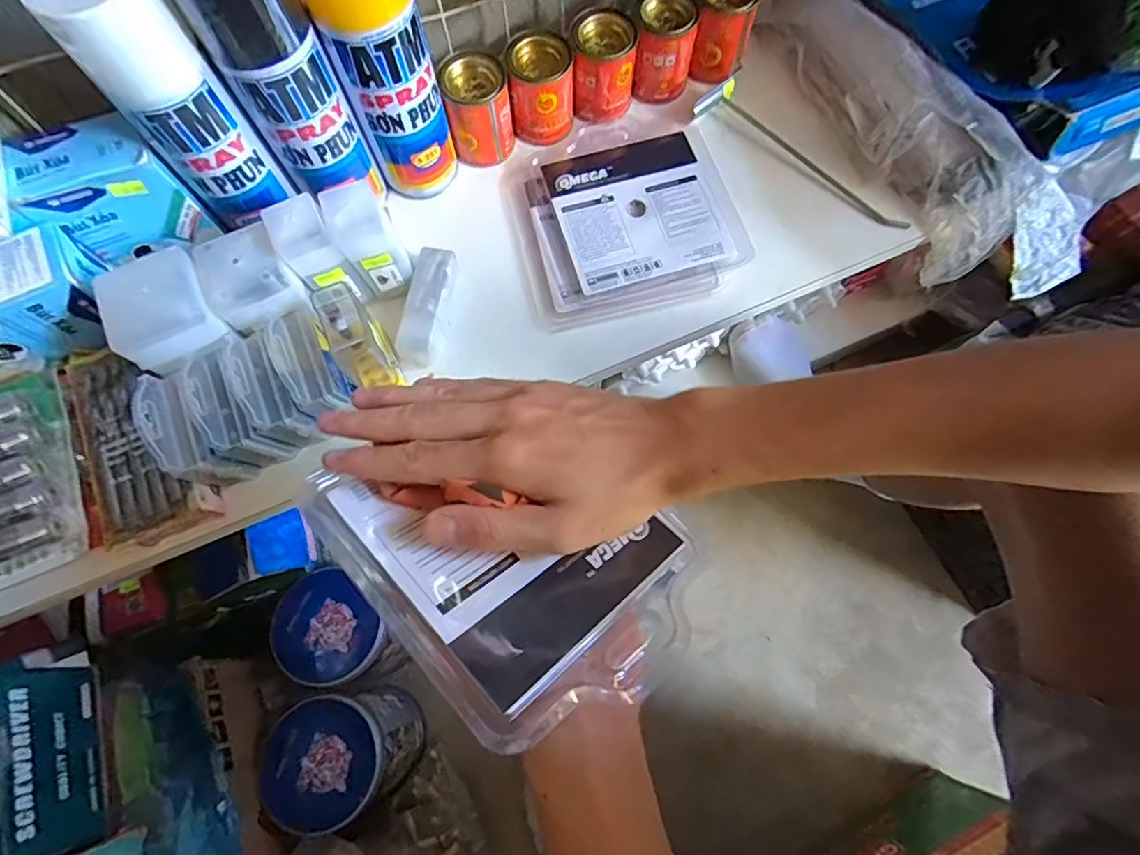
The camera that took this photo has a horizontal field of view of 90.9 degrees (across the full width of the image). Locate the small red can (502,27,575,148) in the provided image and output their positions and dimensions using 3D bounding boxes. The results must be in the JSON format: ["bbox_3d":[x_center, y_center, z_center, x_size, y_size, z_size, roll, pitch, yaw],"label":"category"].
[{"bbox_3d":[-0.024,-0.288,0.480,0.052,0.069,0.046,-3,69,1],"label":"small red can"}]

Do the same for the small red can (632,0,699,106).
[{"bbox_3d":[0.083,-0.333,0.497,0.047,0.070,0.053,11,70,7],"label":"small red can"}]

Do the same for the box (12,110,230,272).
[{"bbox_3d":[-0.329,-0.170,0.407,0.093,0.080,0.055,-26,70,-7],"label":"box"}]

